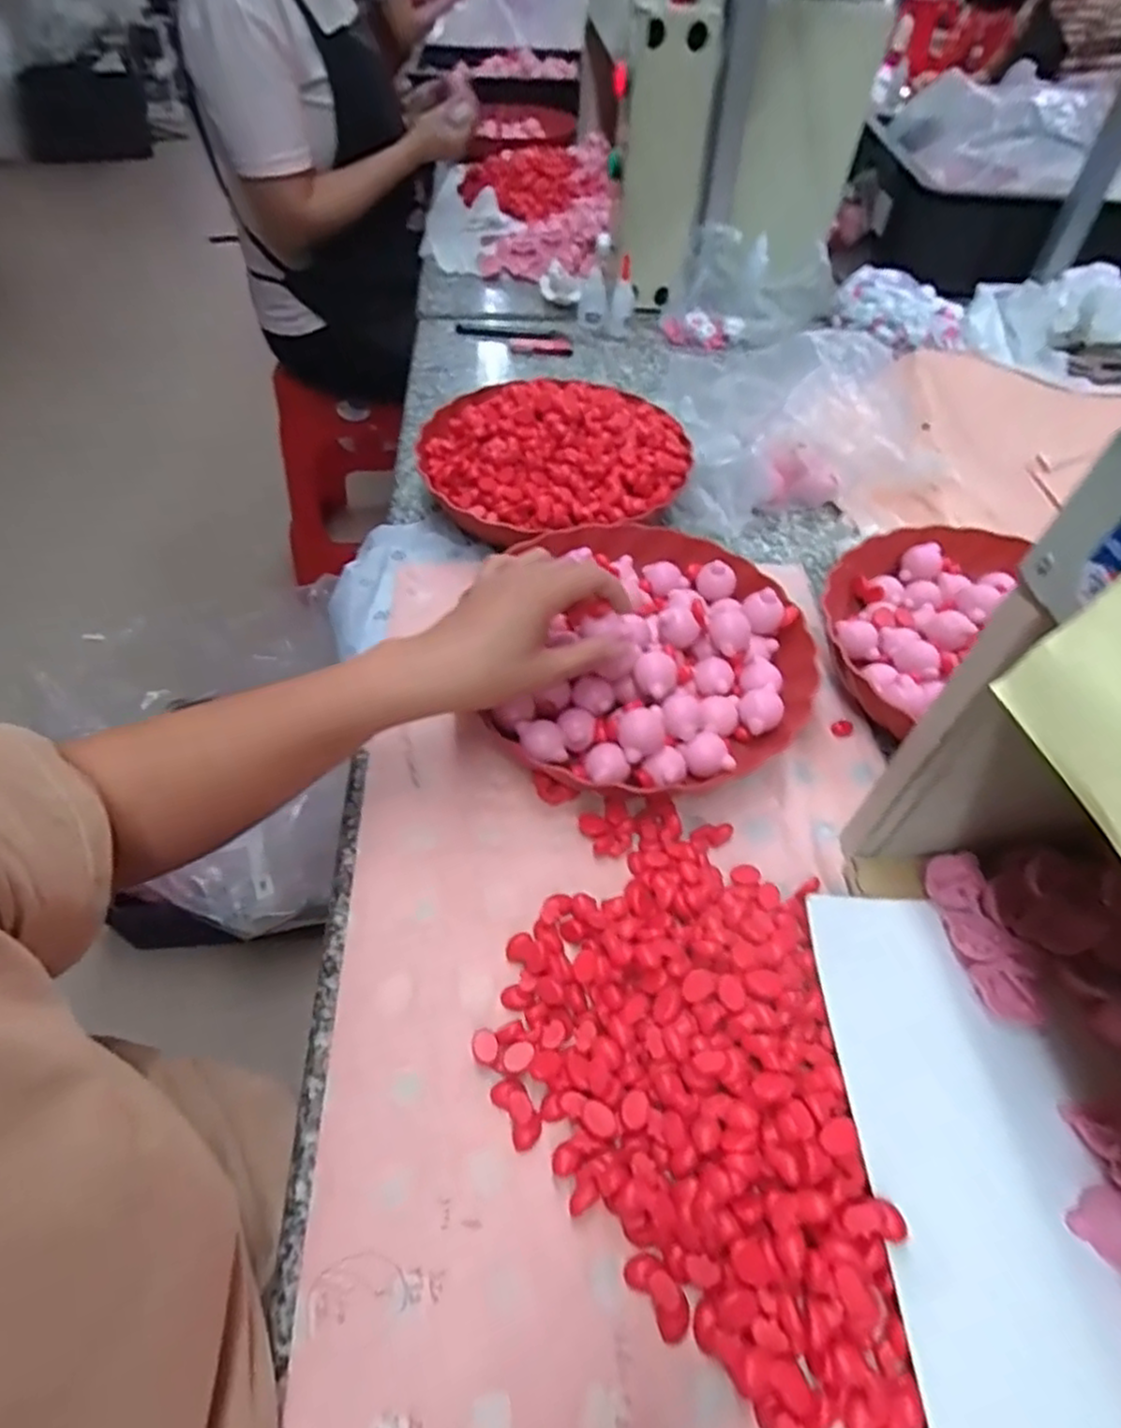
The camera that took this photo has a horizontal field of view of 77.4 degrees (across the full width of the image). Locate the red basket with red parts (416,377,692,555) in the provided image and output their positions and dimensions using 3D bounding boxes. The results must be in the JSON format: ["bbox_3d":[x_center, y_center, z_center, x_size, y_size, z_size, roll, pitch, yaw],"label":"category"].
[{"bbox_3d":[-0.006,-0.231,0.619,0.234,0.069,0.216,-5,52,-6],"label":"red basket with red parts"}]

